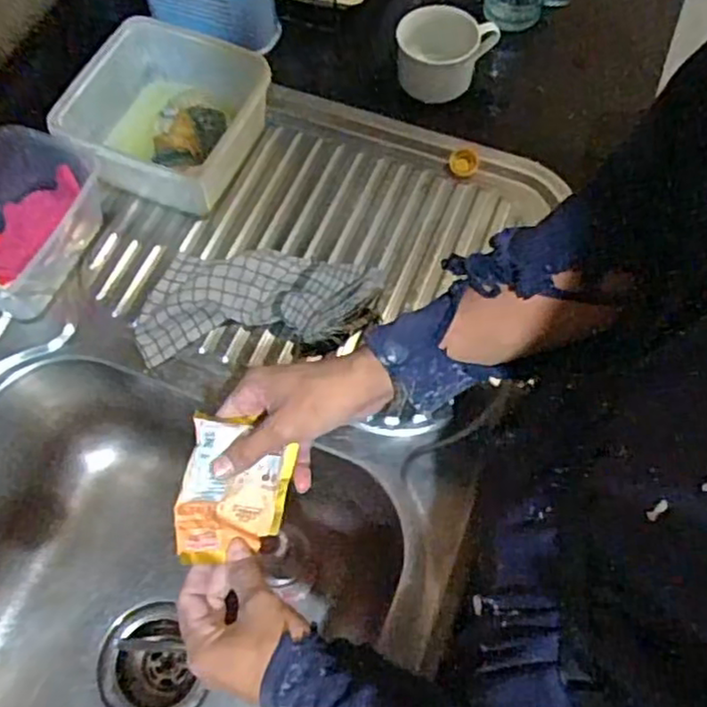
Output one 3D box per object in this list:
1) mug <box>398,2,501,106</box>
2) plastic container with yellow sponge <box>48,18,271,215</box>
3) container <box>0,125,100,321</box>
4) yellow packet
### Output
[{"bbox_3d":[0.099,-0.318,0.727,0.102,0.070,0.071,5,65,3],"label":"mug"},{"bbox_3d":[-0.185,-0.234,0.684,0.174,0.078,0.174,24,68,12],"label":"plastic container with yellow sponge"},{"bbox_3d":[-0.328,-0.118,0.637,0.122,0.078,0.171,24,68,12],"label":"container"},{"bbox_3d":[-0.088,0.103,0.517,0.088,0.014,0.101,12,86,-39],"label":"yellow packet"}]

